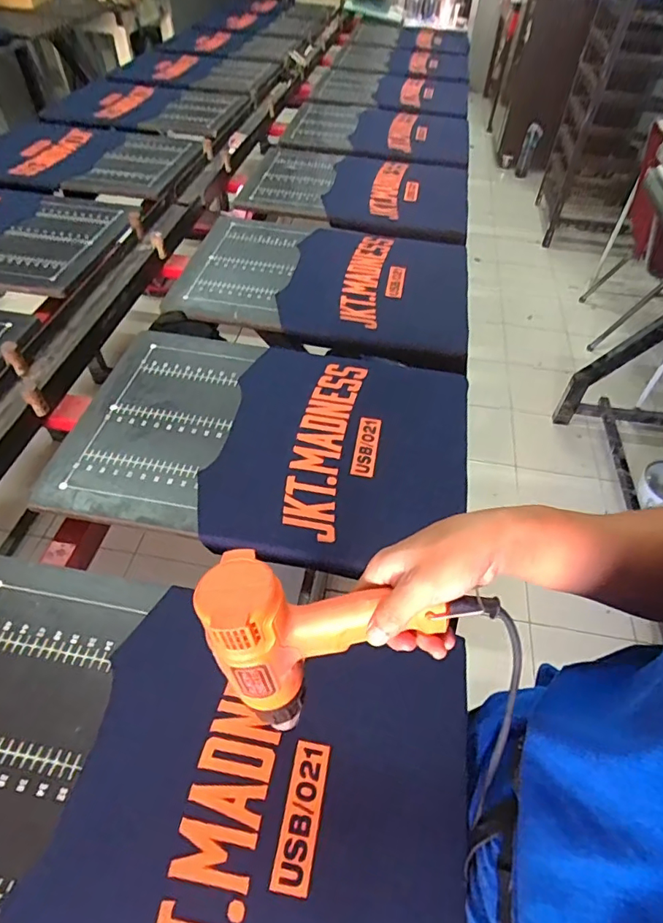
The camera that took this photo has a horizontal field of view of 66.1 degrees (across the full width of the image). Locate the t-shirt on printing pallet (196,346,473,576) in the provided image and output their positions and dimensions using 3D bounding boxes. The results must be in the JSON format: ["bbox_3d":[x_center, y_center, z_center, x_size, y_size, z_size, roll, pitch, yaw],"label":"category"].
[{"bbox_3d":[0.019,-0.019,0.790,0.372,0.045,0.409,9,49,5],"label":"t-shirt on printing pallet"}]

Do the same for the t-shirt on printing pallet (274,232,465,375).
[{"bbox_3d":[0.097,-0.365,1.072,0.365,0.043,0.431,9,51,4],"label":"t-shirt on printing pallet"}]

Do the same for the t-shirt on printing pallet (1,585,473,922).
[{"bbox_3d":[-0.064,0.334,0.473,0.374,0.035,0.393,8,49,5],"label":"t-shirt on printing pallet"}]

